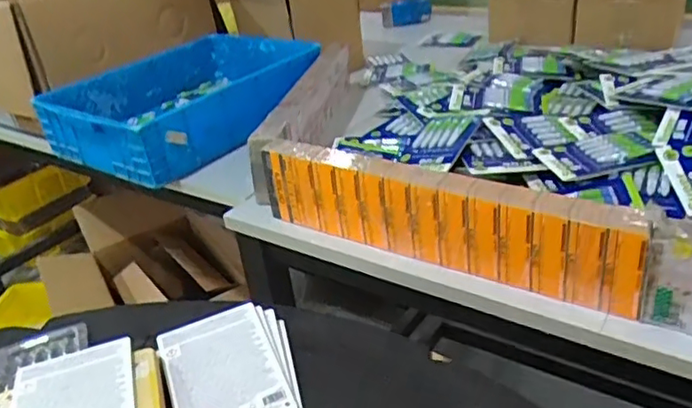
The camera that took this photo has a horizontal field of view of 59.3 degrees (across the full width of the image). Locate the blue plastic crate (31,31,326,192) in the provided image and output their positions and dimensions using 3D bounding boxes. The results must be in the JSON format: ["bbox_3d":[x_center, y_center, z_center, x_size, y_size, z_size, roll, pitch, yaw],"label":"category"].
[{"bbox_3d":[-0.328,-0.221,1.274,0.366,0.116,0.496,18,37,35],"label":"blue plastic crate"}]

